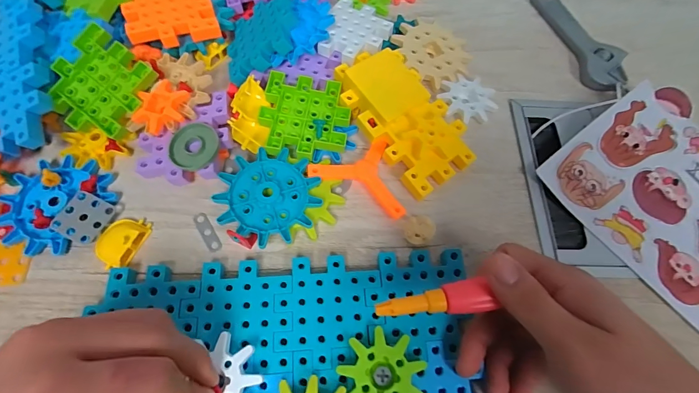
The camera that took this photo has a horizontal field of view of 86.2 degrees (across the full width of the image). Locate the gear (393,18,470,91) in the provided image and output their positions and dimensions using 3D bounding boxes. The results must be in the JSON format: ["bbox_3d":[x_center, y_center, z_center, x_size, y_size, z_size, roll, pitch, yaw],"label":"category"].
[{"bbox_3d":[0.076,-0.134,0.346,0.066,0.015,0.062,1,65,-3],"label":"gear"}]

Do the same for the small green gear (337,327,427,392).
[{"bbox_3d":[0.020,0.108,0.227,0.048,0.011,0.049,-20,67,-12],"label":"small green gear"}]

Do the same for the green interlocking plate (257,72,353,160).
[{"bbox_3d":[-0.036,-0.064,0.303,0.070,0.015,0.071,10,65,1],"label":"green interlocking plate"}]

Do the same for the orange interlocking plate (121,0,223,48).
[{"bbox_3d":[-0.153,-0.159,0.319,0.070,0.010,0.069,-15,69,-14],"label":"orange interlocking plate"}]

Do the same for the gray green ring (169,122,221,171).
[{"bbox_3d":[-0.115,-0.038,0.277,0.037,0.006,0.035,1,65,-3],"label":"gray green ring"}]

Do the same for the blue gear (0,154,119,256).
[{"bbox_3d":[-0.215,0.003,0.272,0.066,0.010,0.072,1,65,-3],"label":"blue gear"}]

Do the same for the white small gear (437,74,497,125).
[{"bbox_3d":[0.105,-0.086,0.330,0.046,0.006,0.048,1,65,-3],"label":"white small gear"}]

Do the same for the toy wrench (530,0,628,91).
[{"bbox_3d":[0.228,-0.160,0.371,0.044,0.011,0.138,-14,66,-9],"label":"toy wrench"}]

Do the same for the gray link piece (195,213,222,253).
[{"bbox_3d":[-0.104,0.026,0.274,0.009,0.004,0.034,-30,70,-16],"label":"gray link piece"}]

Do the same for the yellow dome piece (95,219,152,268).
[{"bbox_3d":[-0.162,0.030,0.262,0.028,0.013,0.037,21,65,7],"label":"yellow dome piece"}]

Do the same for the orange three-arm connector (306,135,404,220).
[{"bbox_3d":[0.014,-0.023,0.294,0.077,0.014,0.059,21,65,7],"label":"orange three-arm connector"}]

